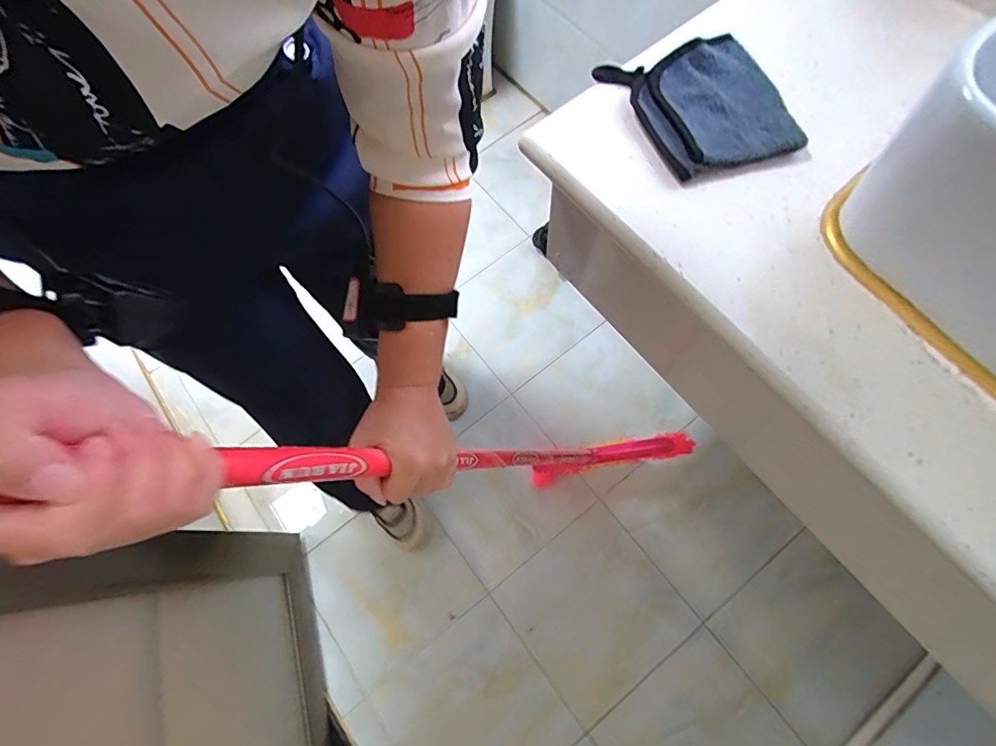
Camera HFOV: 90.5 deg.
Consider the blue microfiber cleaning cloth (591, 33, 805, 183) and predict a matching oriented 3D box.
[{"bbox_3d":[0.167,-0.220,0.409,0.124,0.032,0.123,-15,71,-1],"label":"blue microfiber cleaning cloth"}]

